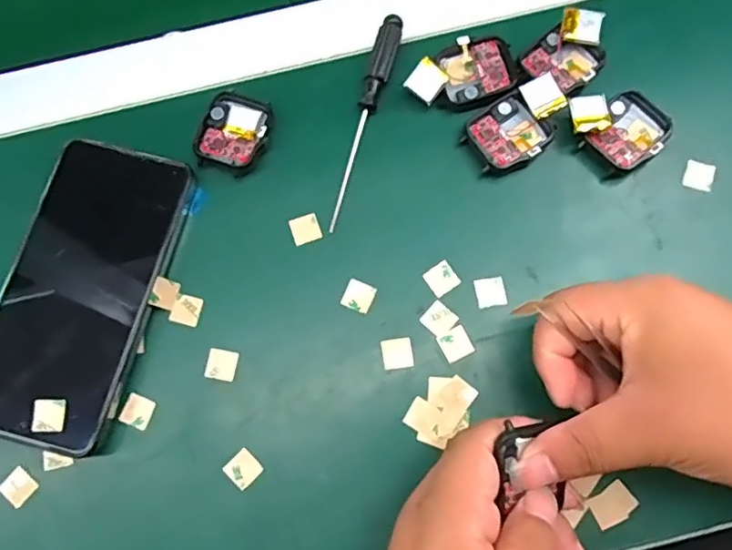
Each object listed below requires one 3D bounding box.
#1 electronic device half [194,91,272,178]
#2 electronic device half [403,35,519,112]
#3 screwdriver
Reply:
[{"bbox_3d":[-0.075,-0.081,0.340,0.038,0.010,0.046,17,76,7],"label":"electronic device half"},{"bbox_3d":[0.057,-0.112,0.340,0.061,0.015,0.040,-31,76,-6],"label":"electronic device half"},{"bbox_3d":[0.000,-0.089,0.339,0.012,0.014,0.130,14,76,6],"label":"screwdriver"}]

